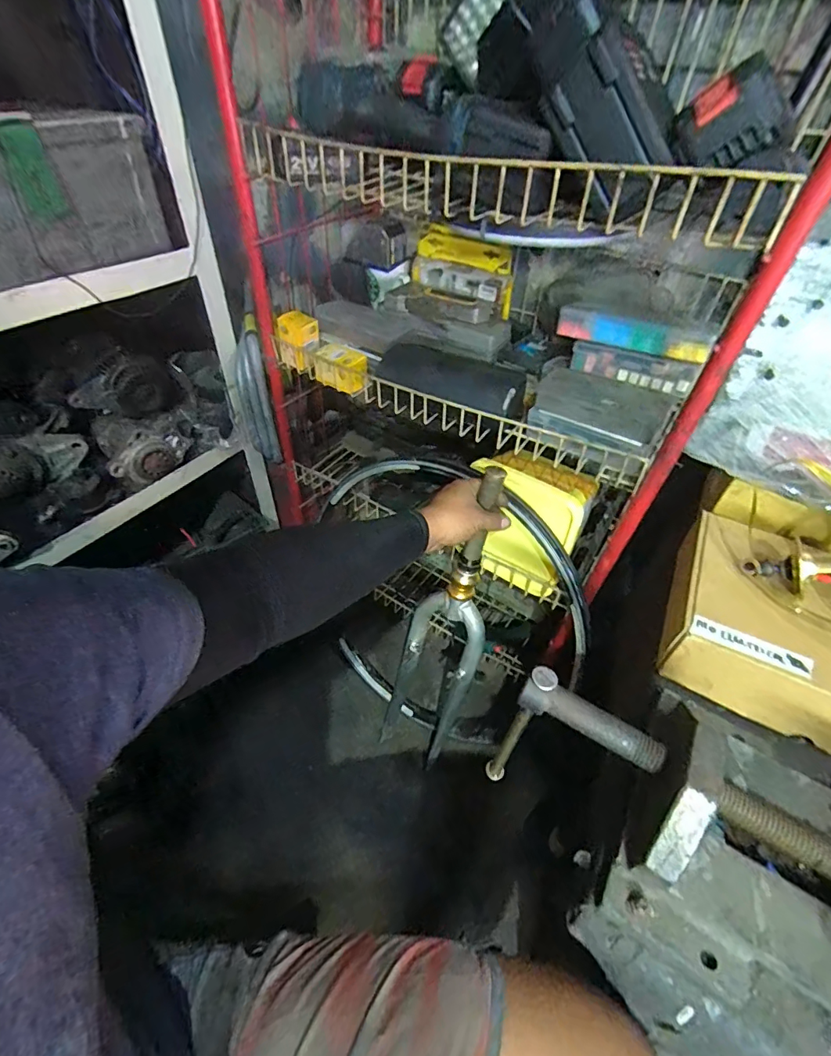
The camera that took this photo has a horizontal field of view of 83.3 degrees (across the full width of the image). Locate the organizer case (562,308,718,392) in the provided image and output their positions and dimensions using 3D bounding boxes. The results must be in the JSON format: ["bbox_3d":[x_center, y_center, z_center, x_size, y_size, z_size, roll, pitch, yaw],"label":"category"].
[{"bbox_3d":[0.281,-0.230,0.627,0.183,0.087,0.039,23,48,19],"label":"organizer case"}]

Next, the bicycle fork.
[{"bbox_3d":[0.049,0.182,0.790,0.119,0.619,0.037,28,33,23],"label":"bicycle fork"}]

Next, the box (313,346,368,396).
[{"bbox_3d":[-0.119,-0.250,0.746,0.090,0.054,0.039,18,47,14],"label":"box"}]

